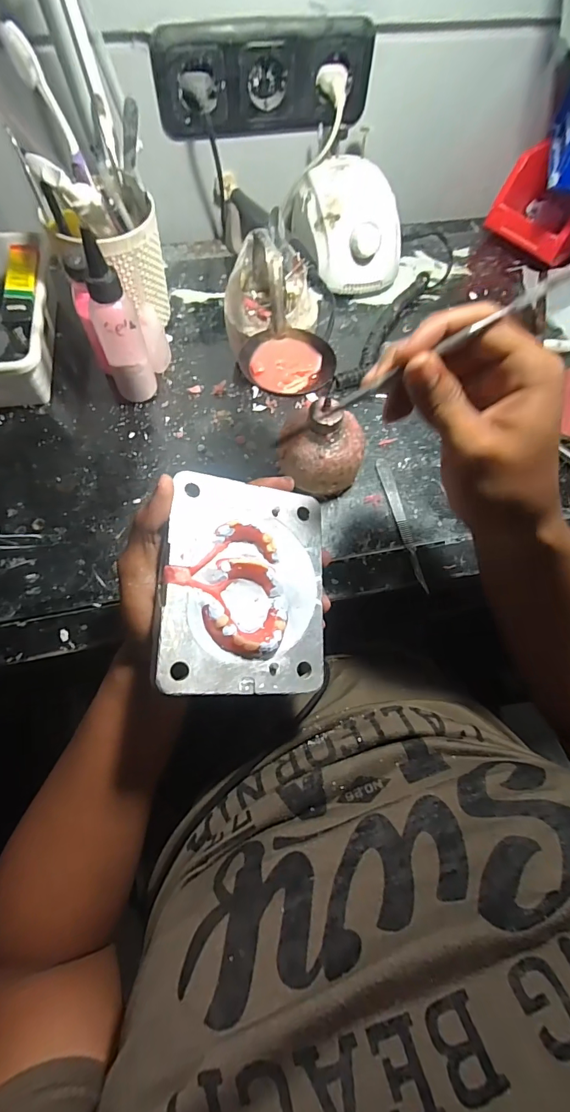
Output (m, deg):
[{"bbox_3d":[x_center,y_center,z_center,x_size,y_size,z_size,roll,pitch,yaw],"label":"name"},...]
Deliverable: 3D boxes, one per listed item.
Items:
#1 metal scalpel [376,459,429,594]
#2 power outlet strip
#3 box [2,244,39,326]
[{"bbox_3d":[0.107,-0.032,0.397,0.013,0.007,0.137,-10,68,-7],"label":"metal scalpel"},{"bbox_3d":[-0.019,-0.473,0.445,0.216,0.095,0.021,-13,68,-8],"label":"power outlet strip"},{"bbox_3d":[-0.247,-0.259,0.407,0.025,0.011,0.108,-6,67,-5],"label":"box"}]

